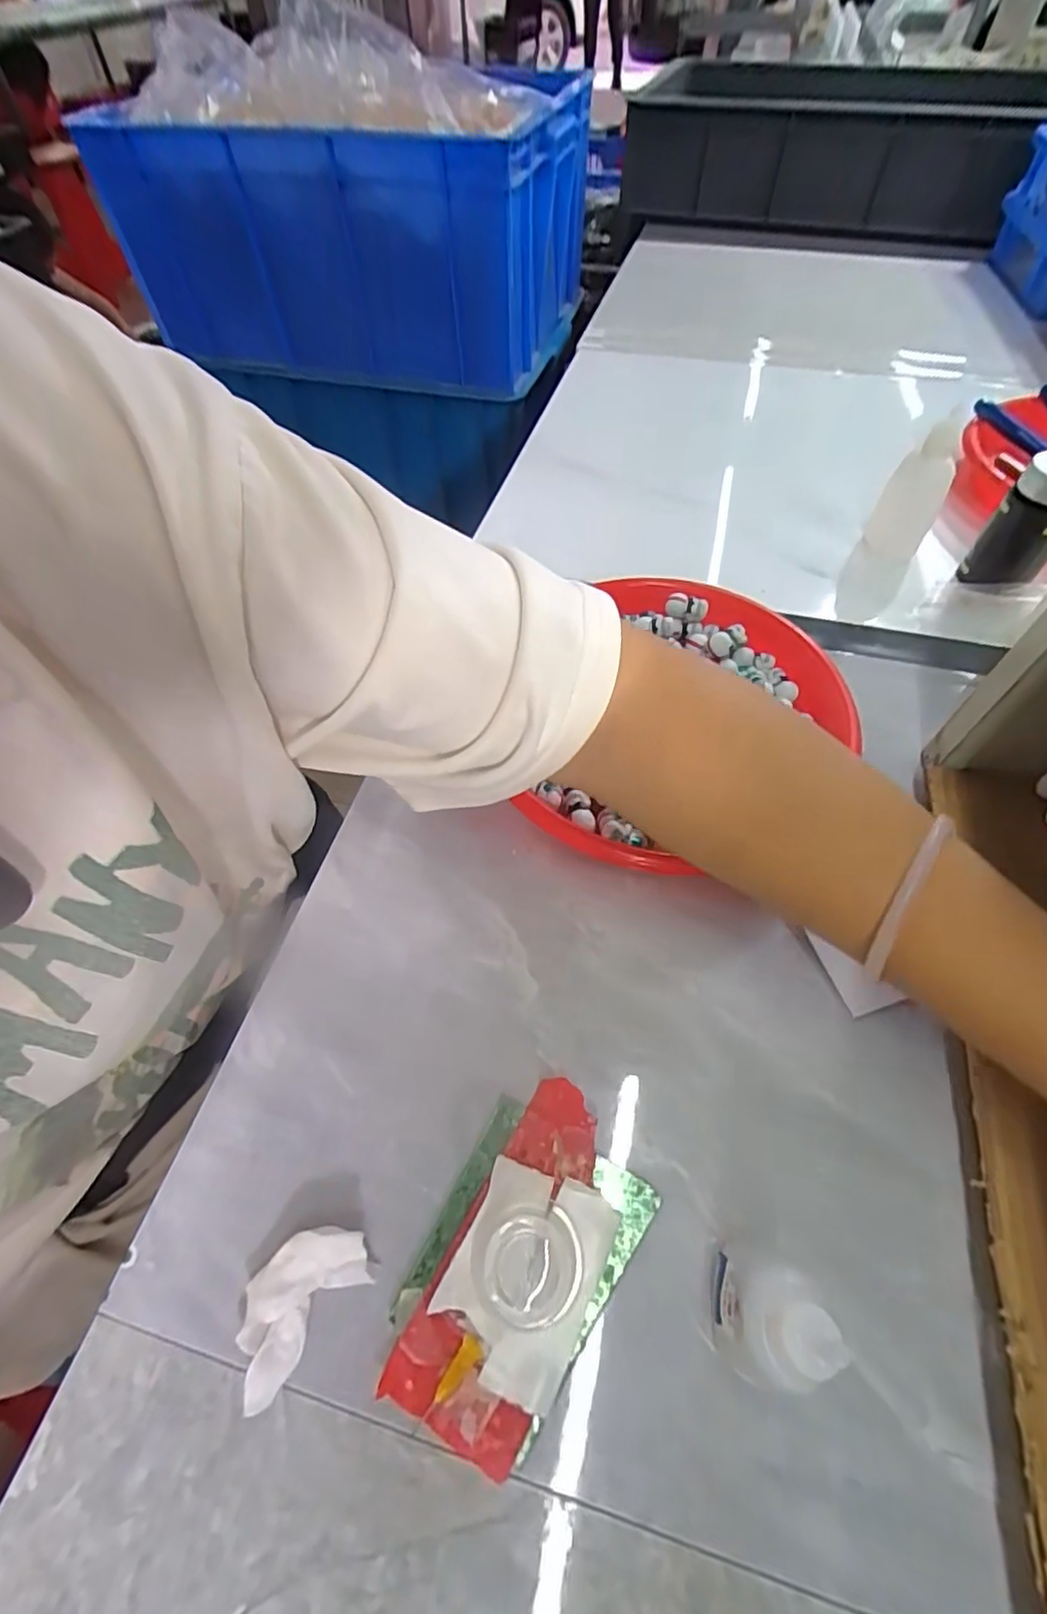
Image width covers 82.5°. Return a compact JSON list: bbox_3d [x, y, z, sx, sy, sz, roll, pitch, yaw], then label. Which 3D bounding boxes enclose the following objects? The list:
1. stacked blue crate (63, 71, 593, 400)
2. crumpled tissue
[{"bbox_3d":[-0.195,-0.735,0.776,0.493,0.246,0.315,11,57,8],"label":"stacked blue crate"},{"bbox_3d":[-0.076,0.165,0.201,0.029,0.013,0.050,37,66,26],"label":"crumpled tissue"}]

